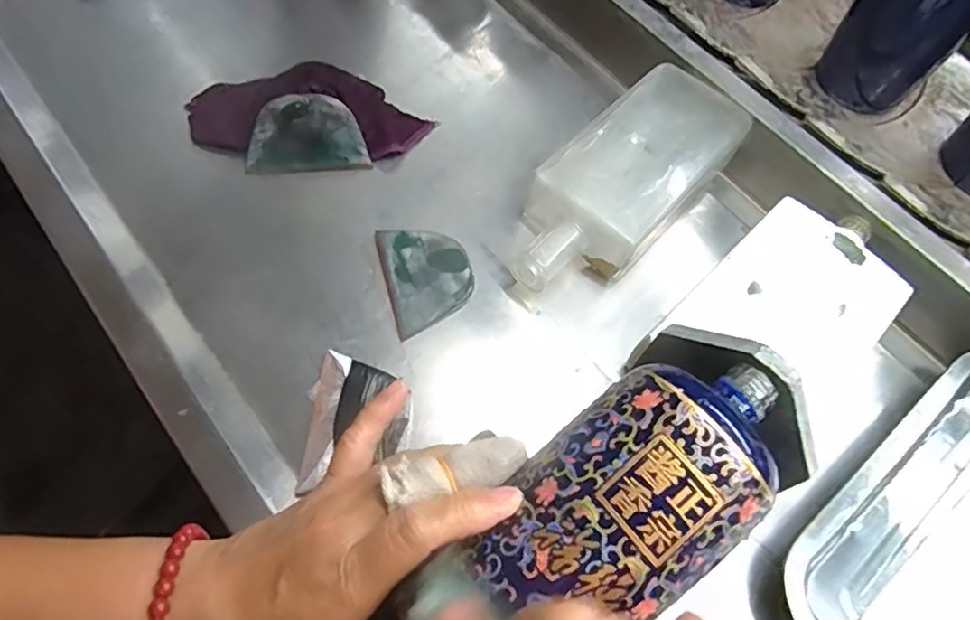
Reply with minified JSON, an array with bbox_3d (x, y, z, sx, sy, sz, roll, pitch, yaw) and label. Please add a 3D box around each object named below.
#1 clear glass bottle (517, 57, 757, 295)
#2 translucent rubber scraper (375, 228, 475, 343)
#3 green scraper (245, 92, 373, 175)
[{"bbox_3d":[0.101,-0.094,0.456,0.090,0.055,0.225,41,69,17],"label":"clear glass bottle"},{"bbox_3d":[-0.040,-0.025,0.426,0.058,0.007,0.082,-16,65,-5],"label":"translucent rubber scraper"},{"bbox_3d":[-0.134,-0.132,0.461,0.087,0.004,0.057,-4,96,-6],"label":"green scraper"}]

